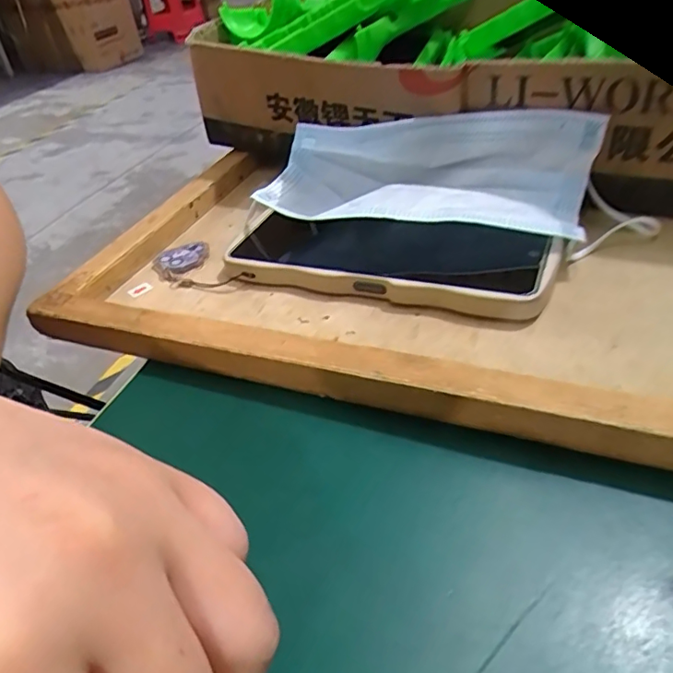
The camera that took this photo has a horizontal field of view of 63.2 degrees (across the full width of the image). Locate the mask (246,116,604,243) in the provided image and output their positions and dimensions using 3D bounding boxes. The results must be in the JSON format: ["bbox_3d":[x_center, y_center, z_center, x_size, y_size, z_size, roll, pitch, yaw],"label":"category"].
[{"bbox_3d":[0.047,-0.081,0.290,0.164,0.054,0.070,3,40,12],"label":"mask"}]

